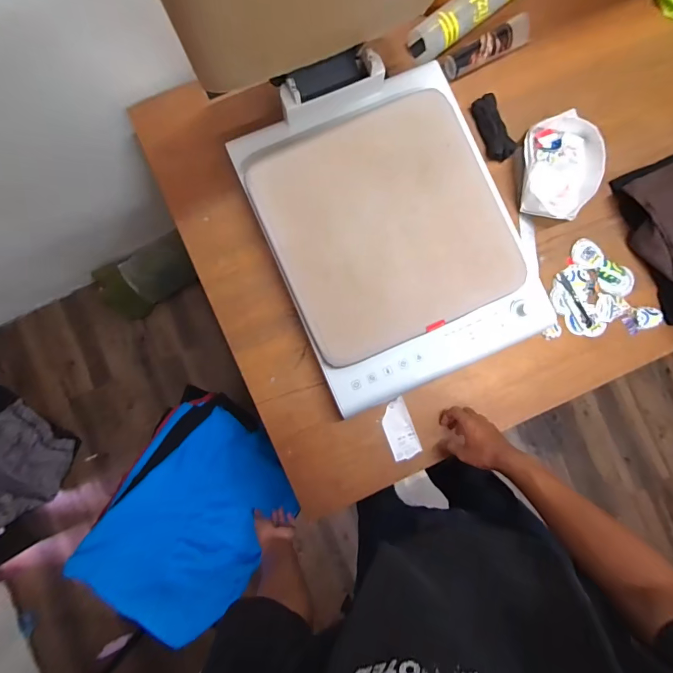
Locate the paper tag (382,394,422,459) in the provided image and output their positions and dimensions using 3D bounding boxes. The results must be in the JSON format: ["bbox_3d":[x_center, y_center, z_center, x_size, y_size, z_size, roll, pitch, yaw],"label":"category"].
[{"bbox_3d":[0.123,0.180,0.733,0.055,0.007,0.112,-20,87,-1],"label":"paper tag"}]

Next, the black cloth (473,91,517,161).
[{"bbox_3d":[0.313,-0.416,0.749,0.054,0.023,0.128,-20,87,-1],"label":"black cloth"}]

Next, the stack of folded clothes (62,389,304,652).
[{"bbox_3d":[-0.342,0.427,0.919,0.390,0.142,0.487,36,87,2],"label":"stack of folded clothes"}]

